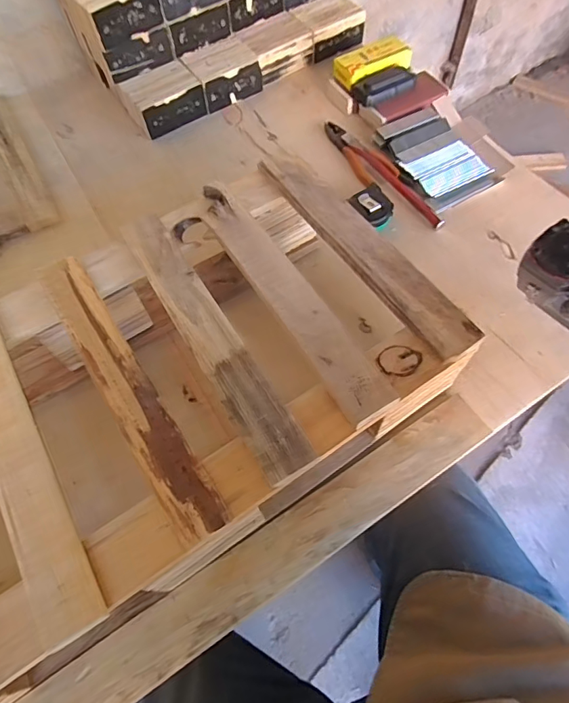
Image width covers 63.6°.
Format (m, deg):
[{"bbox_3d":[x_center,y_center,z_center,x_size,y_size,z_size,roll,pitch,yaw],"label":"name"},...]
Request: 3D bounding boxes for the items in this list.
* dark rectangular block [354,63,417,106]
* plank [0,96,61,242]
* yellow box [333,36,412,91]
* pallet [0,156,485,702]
[{"bbox_3d":[0.175,-0.457,0.785,0.107,0.022,0.048,-29,64,-12],"label":"dark rectangular block"},{"bbox_3d":[-0.486,-0.327,0.786,0.099,0.026,0.356,-28,63,-11],"label":"plank"},{"bbox_3d":[0.154,-0.502,0.797,0.126,0.030,0.060,-27,63,-11],"label":"yellow box"},{"bbox_3d":[-0.158,0.054,0.495,0.630,0.133,0.349,-33,64,-14],"label":"pallet"}]

